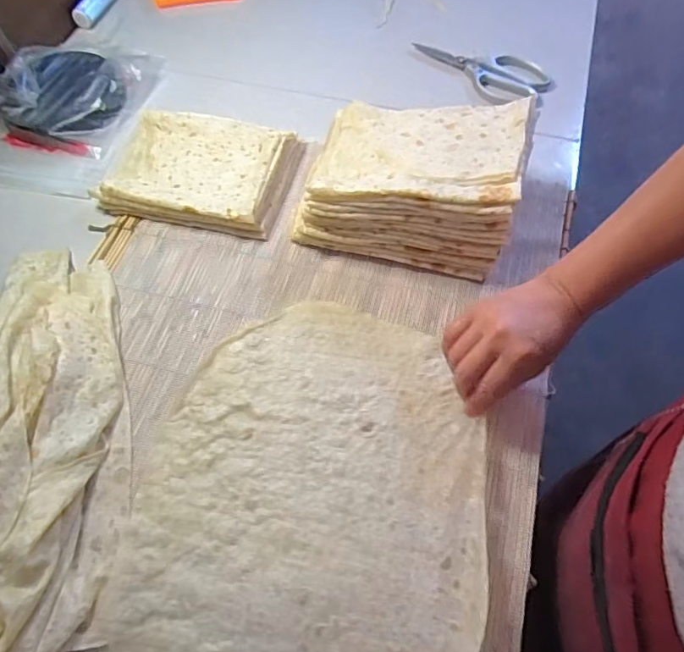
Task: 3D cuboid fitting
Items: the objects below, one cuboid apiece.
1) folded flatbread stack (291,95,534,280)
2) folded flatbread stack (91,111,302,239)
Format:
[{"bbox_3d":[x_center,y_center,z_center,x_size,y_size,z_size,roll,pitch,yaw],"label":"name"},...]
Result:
[{"bbox_3d":[0.069,-0.171,0.545,0.233,0.114,0.174,12,64,9],"label":"folded flatbread stack"},{"bbox_3d":[-0.183,-0.198,0.609,0.233,0.037,0.159,11,63,9],"label":"folded flatbread stack"}]

